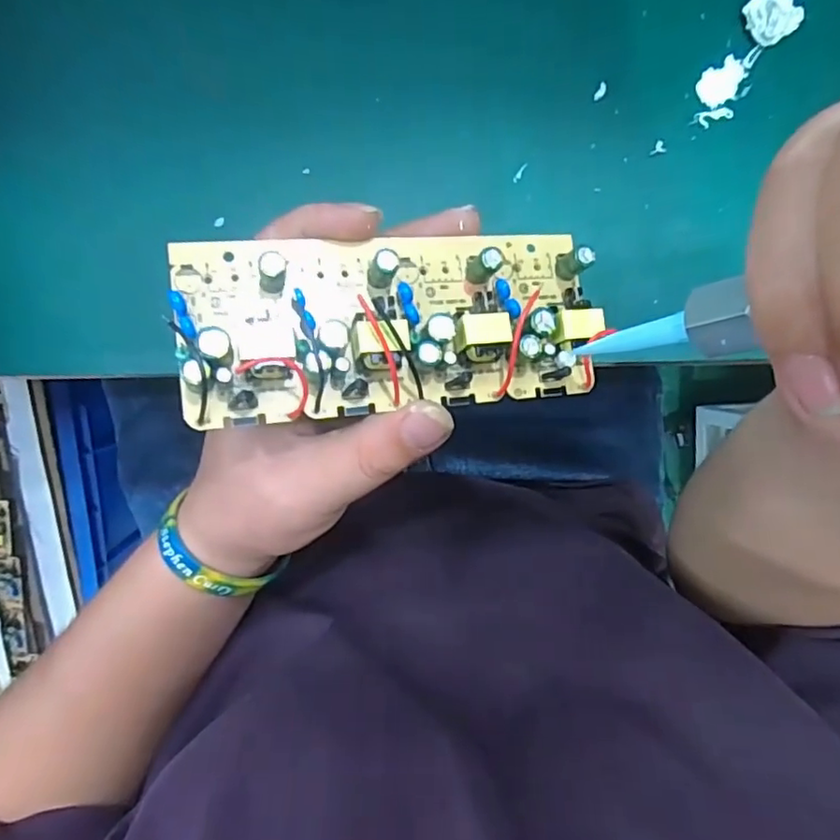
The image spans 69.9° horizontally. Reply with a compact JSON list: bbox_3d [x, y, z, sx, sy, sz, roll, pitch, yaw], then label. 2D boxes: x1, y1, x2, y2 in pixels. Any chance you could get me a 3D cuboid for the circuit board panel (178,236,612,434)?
[{"bbox_3d":[-0.005,-0.032,0.196,0.138,0.023,0.055,-6,97,-17],"label":"circuit board panel"}]

